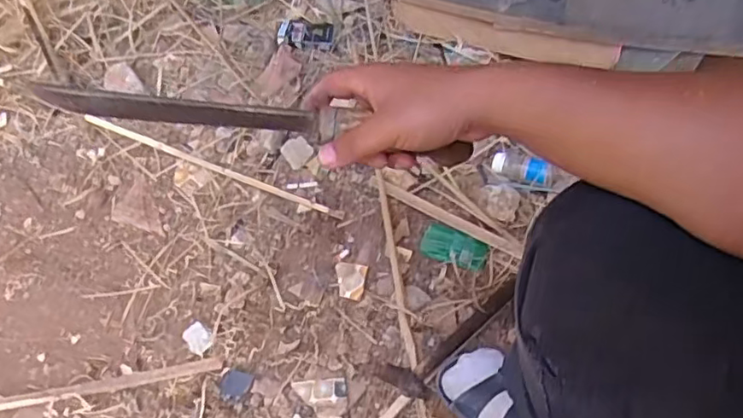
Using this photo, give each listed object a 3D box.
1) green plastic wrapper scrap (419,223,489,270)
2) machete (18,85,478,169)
[{"bbox_3d":[0.124,0.059,0.921,0.097,0.009,0.057,18,60,15],"label":"green plastic wrapper scrap"},{"bbox_3d":[-0.084,-0.063,0.466,0.330,0.049,0.017,7,57,-5],"label":"machete"}]

